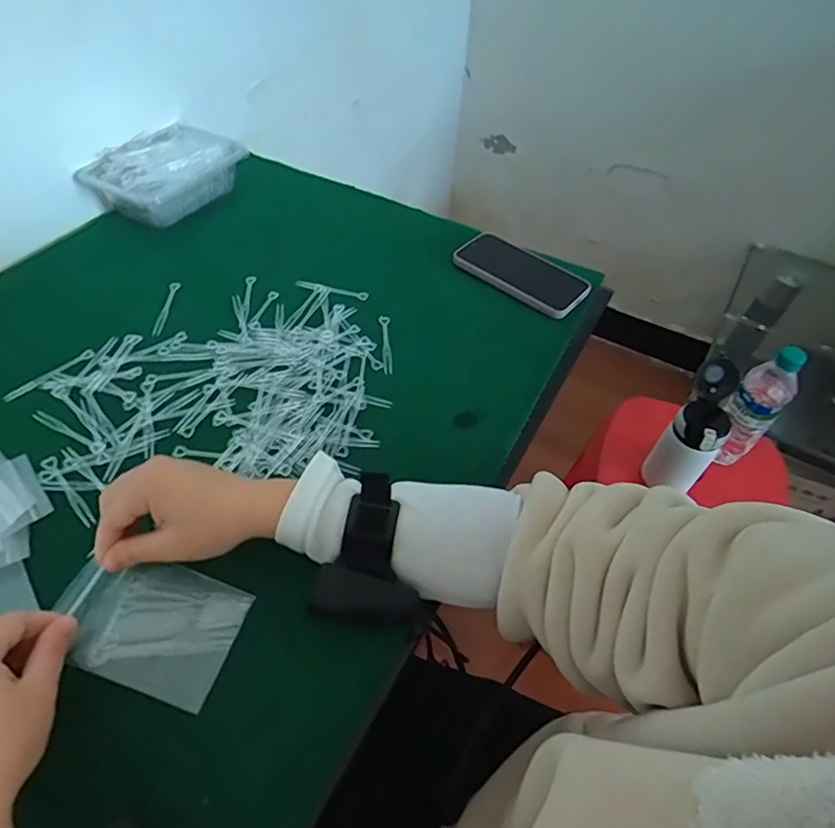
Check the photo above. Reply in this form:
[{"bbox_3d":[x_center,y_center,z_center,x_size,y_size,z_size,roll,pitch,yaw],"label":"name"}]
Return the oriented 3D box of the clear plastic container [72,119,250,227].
[{"bbox_3d":[-0.320,-0.307,0.709,0.120,0.066,0.174,26,54,18],"label":"clear plastic container"}]

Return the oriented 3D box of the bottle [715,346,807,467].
[{"bbox_3d":[0.491,-0.009,0.801,0.059,0.220,0.064,-35,60,-27],"label":"bottle"}]

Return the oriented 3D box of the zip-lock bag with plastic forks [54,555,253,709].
[{"bbox_3d":[-0.182,0.140,0.372,0.113,0.006,0.080,25,55,-5],"label":"zip-lock bag with plastic forks"}]

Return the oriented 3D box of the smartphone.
[{"bbox_3d":[0.128,-0.173,0.659,0.159,0.015,0.085,33,57,22],"label":"smartphone"}]

